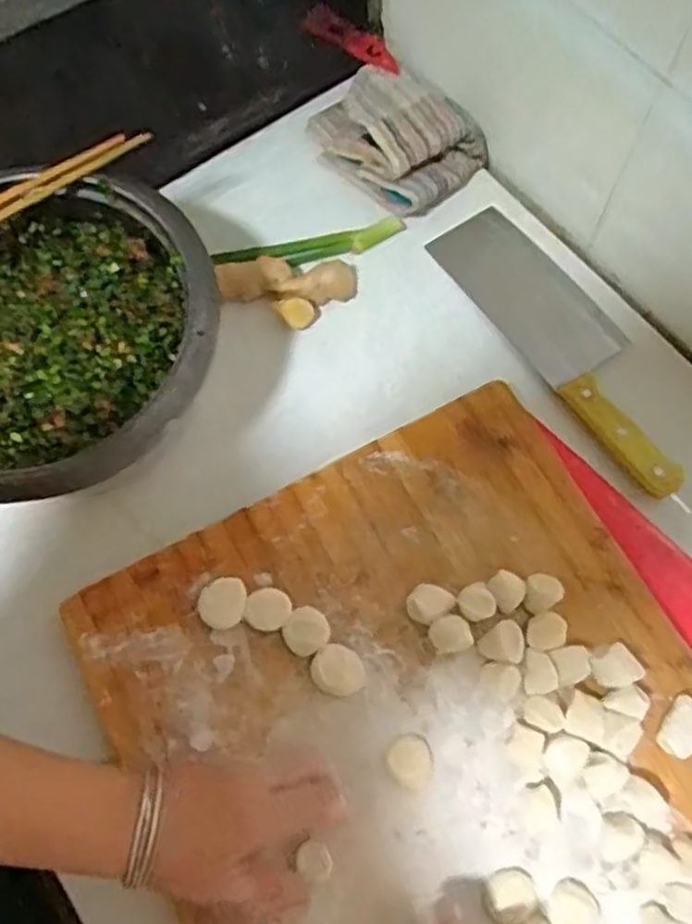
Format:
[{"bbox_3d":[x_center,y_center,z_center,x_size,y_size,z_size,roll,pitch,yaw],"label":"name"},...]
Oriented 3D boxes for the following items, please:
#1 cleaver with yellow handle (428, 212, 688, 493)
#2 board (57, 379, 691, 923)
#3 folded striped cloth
[{"bbox_3d":[0.188,-0.104,0.603,0.085,0.033,0.286,-31,70,-13],"label":"cleaver with yellow handle"},{"bbox_3d":[0.092,0.245,0.440,0.364,0.032,0.558,-26,69,-11],"label":"board"},{"bbox_3d":[0.041,-0.300,0.659,0.112,0.054,0.157,-38,72,-11],"label":"folded striped cloth"}]

